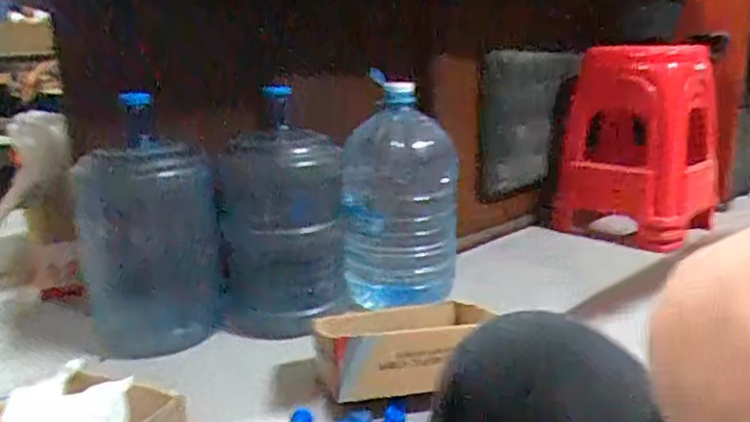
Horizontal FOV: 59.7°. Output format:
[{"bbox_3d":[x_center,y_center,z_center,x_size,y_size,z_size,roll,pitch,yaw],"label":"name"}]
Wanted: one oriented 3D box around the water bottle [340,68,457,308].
[{"bbox_3d":[0.056,-0.030,1.424,0.241,0.491,0.188,-1,15,4],"label":"water bottle"}]

